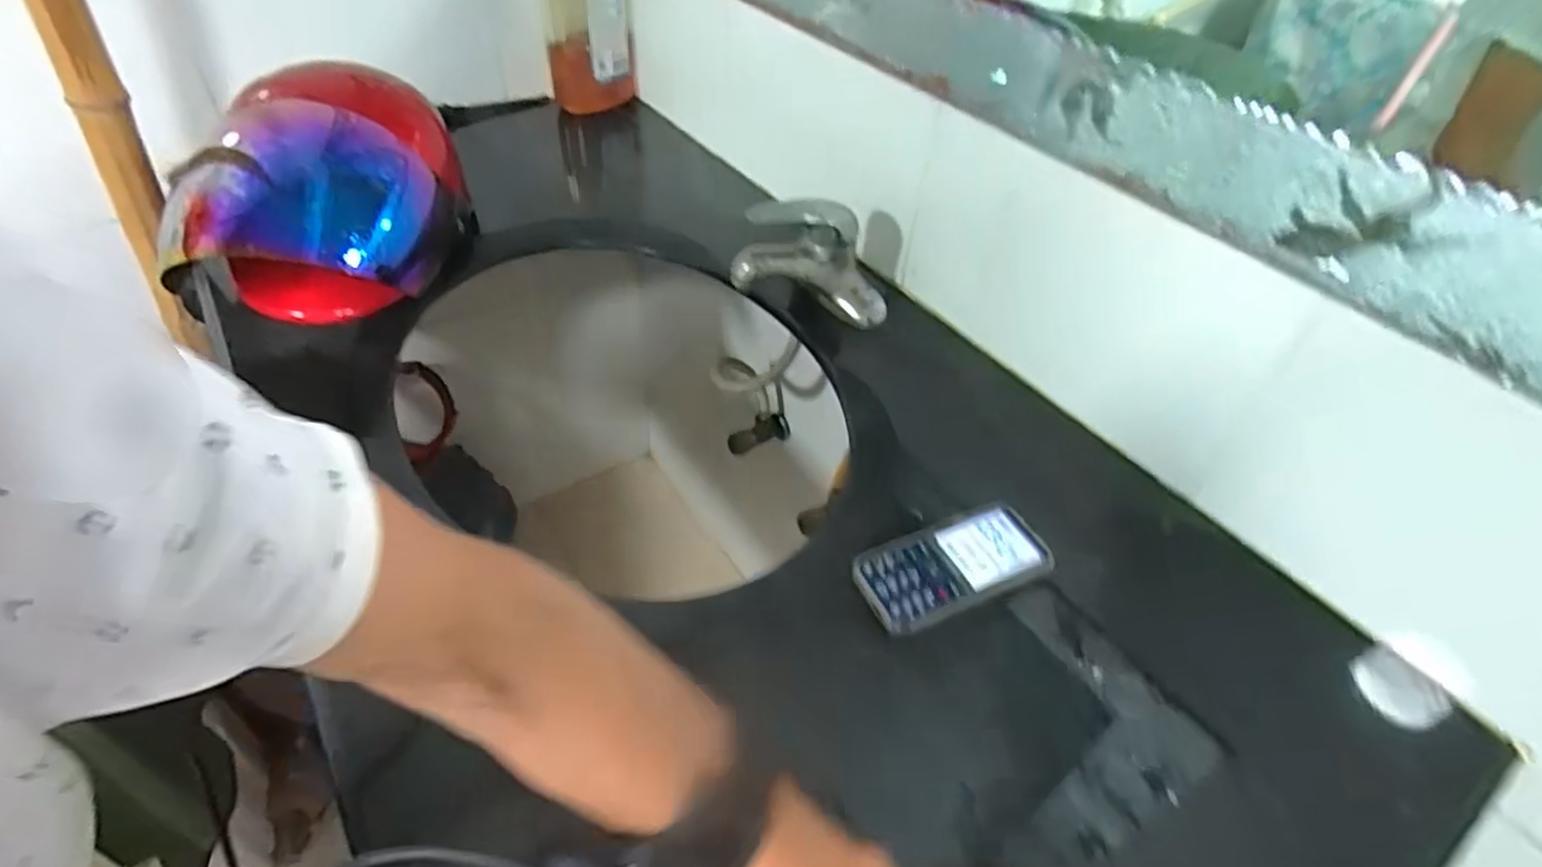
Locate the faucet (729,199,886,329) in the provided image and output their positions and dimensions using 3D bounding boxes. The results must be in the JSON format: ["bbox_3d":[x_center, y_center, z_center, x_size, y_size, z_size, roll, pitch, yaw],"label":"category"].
[{"bbox_3d":[0.039,-0.159,0.681,0.142,0.103,0.054,3,45,-2],"label":"faucet"}]

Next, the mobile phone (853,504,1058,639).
[{"bbox_3d":[0.123,0.088,0.496,0.134,0.013,0.061,-16,49,-20],"label":"mobile phone"}]

